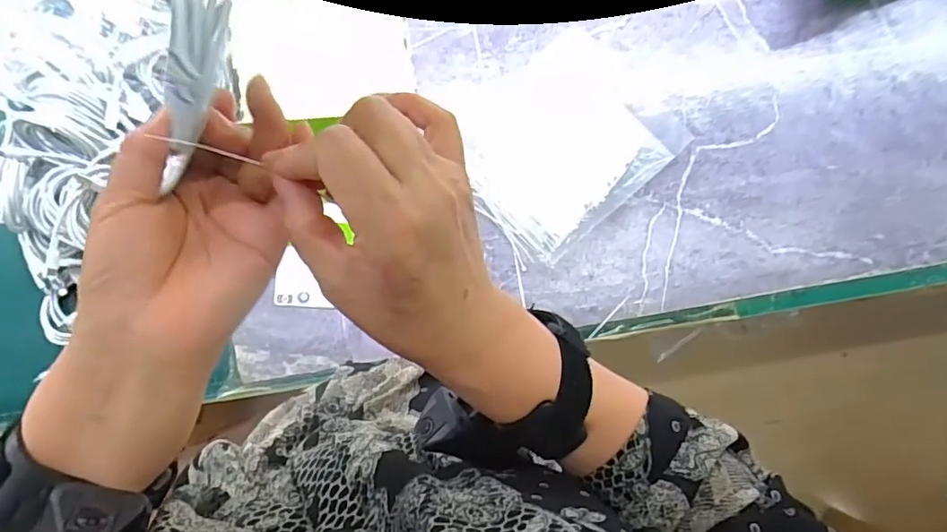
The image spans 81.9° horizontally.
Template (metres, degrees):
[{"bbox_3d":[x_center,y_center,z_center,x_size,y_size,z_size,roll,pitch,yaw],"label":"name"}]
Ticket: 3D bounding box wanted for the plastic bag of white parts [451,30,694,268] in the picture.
[{"bbox_3d":[0.104,-0.157,0.664,0.244,0.026,0.218,-40,86,-8],"label":"plastic bag of white parts"}]

